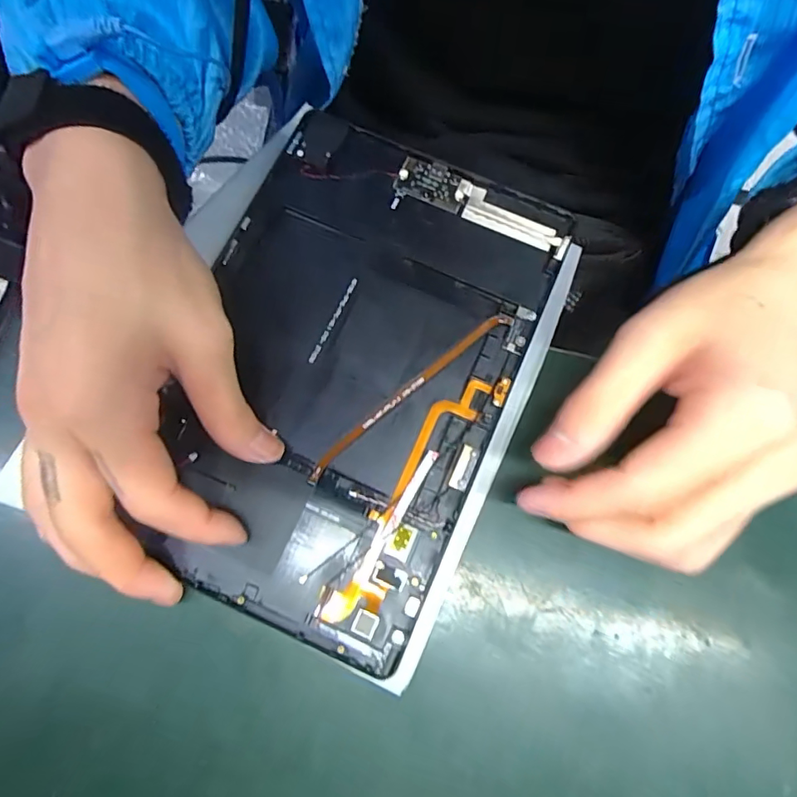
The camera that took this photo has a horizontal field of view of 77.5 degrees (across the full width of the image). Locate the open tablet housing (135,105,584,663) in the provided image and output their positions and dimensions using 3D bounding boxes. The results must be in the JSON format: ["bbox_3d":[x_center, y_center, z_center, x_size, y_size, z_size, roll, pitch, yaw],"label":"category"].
[{"bbox_3d":[-0.026,-0.018,0.238,0.150,0.013,0.232,24,79,6],"label":"open tablet housing"}]

